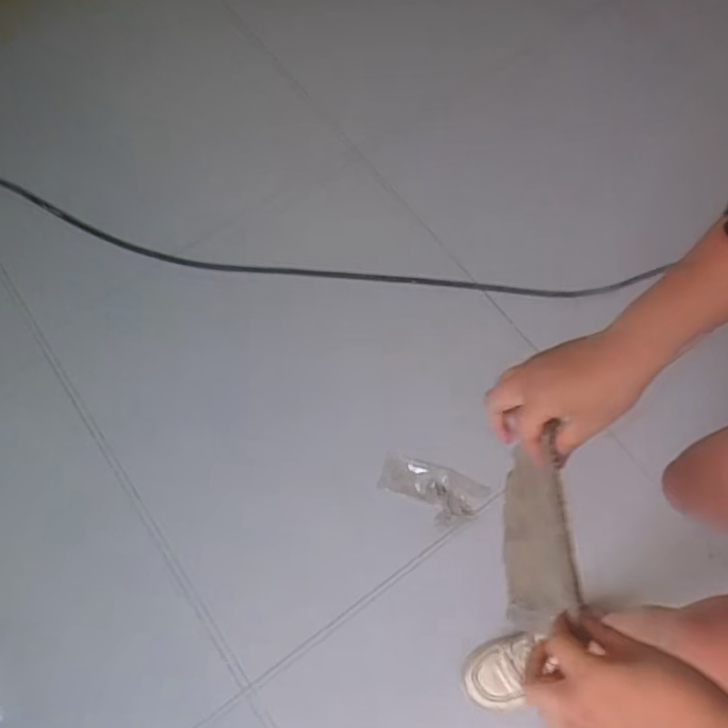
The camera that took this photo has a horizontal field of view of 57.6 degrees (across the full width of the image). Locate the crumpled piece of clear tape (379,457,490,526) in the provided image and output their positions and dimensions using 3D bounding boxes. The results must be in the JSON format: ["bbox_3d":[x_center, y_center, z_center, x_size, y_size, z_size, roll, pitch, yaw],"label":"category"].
[{"bbox_3d":[0.122,0.232,1.217,0.188,0.032,0.091,19,70,10],"label":"crumpled piece of clear tape"}]

